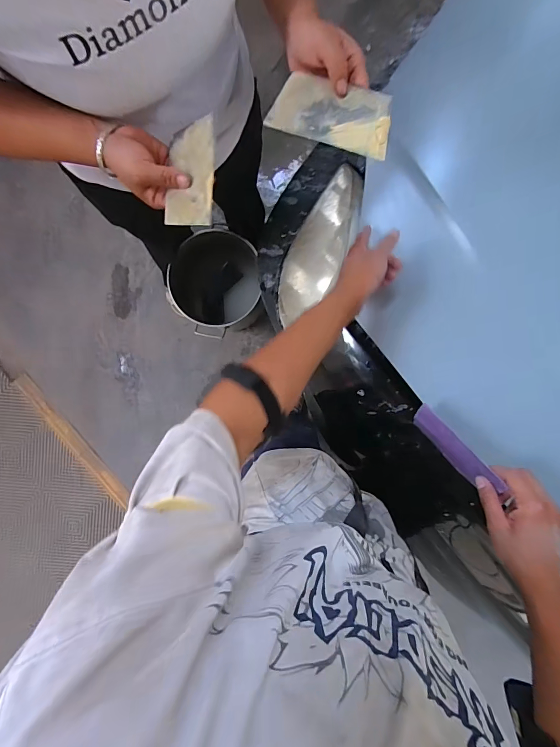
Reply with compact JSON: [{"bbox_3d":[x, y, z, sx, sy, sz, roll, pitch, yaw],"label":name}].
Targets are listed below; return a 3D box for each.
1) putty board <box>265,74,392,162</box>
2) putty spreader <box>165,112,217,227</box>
[{"bbox_3d":[0.060,-0.284,0.389,0.137,0.011,0.072,27,88,14],"label":"putty board"},{"bbox_3d":[-0.102,-0.230,0.412,0.070,0.007,0.137,-5,78,28],"label":"putty spreader"}]

